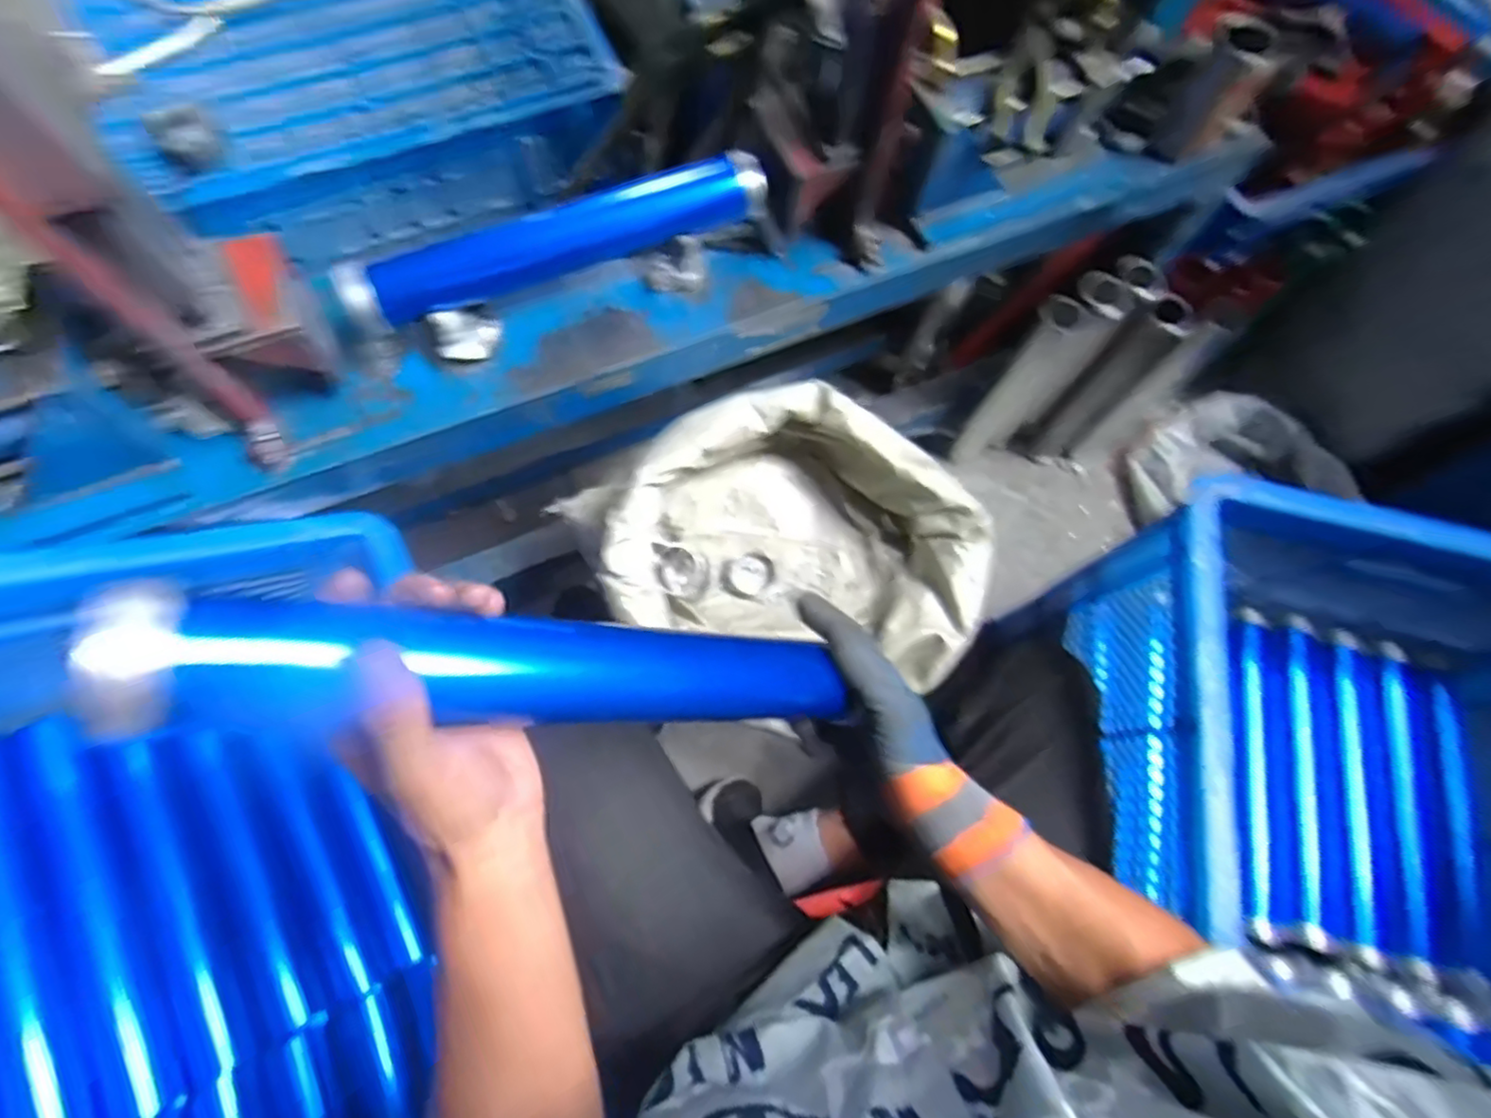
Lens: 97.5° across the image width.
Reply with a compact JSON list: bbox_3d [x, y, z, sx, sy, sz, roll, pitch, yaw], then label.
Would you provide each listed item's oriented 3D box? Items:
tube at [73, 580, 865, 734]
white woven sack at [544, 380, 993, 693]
[{"bbox_3d":[-0.089,0.055,0.324,0.337,0.050,0.052,11,66,-39],"label":"tube"},{"bbox_3d":[0.068,-0.027,0.718,0.376,0.140,0.284,12,71,2],"label":"white woven sack"}]

